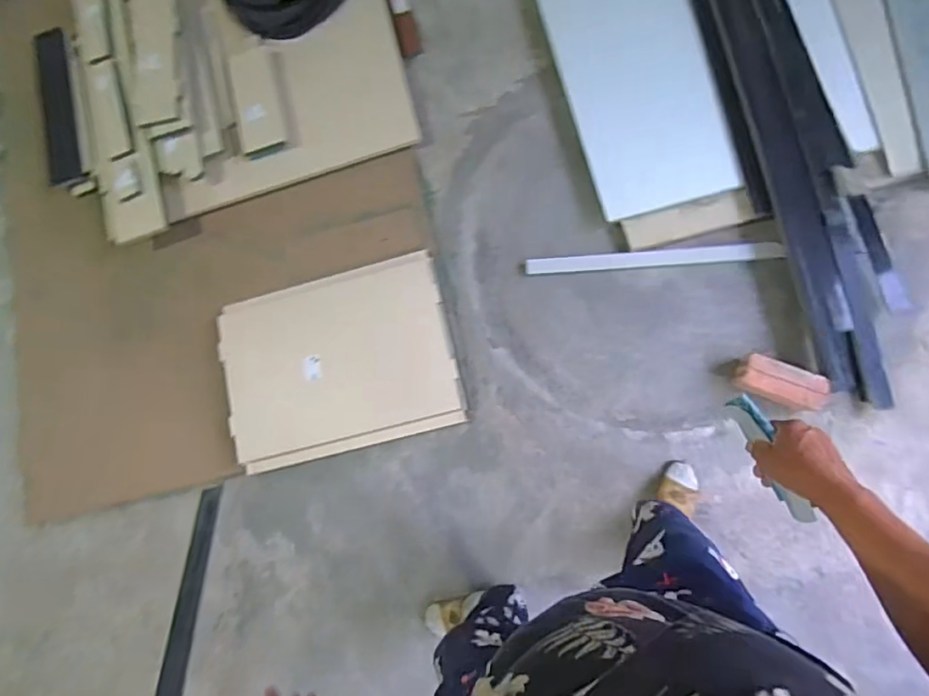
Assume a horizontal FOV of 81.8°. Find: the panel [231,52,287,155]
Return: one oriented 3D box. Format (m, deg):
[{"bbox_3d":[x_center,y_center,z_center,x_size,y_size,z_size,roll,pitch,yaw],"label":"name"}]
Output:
[{"bbox_3d":[-0.536,-0.644,1.394,0.115,0.040,0.290,-9,85,7],"label":"panel"}]

